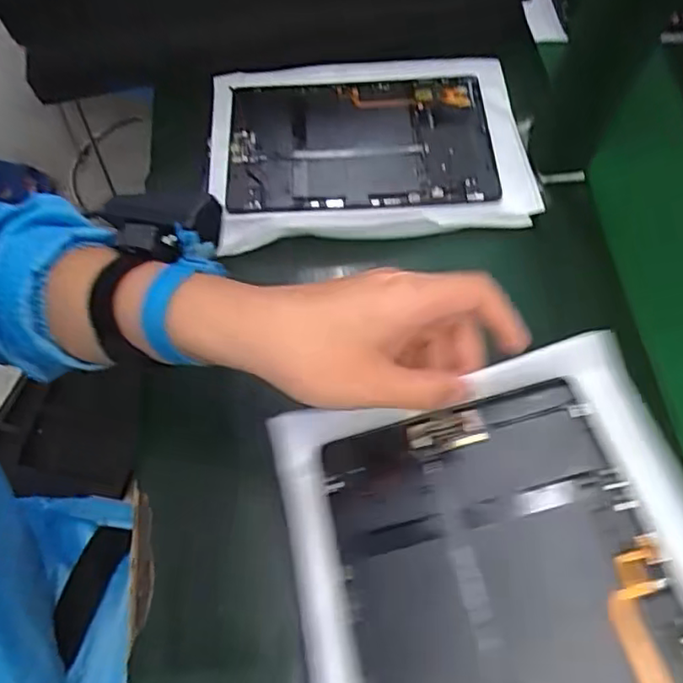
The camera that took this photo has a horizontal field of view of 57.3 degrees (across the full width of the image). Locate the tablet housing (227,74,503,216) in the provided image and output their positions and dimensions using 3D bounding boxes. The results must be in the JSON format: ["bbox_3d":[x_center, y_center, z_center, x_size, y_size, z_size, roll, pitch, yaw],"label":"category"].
[{"bbox_3d":[0.015,-0.198,0.607,0.246,0.014,0.200,-5,53,2],"label":"tablet housing"}]

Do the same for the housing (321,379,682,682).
[{"bbox_3d":[0.082,0.131,0.299,0.153,0.007,0.231,-16,50,4],"label":"housing"}]

